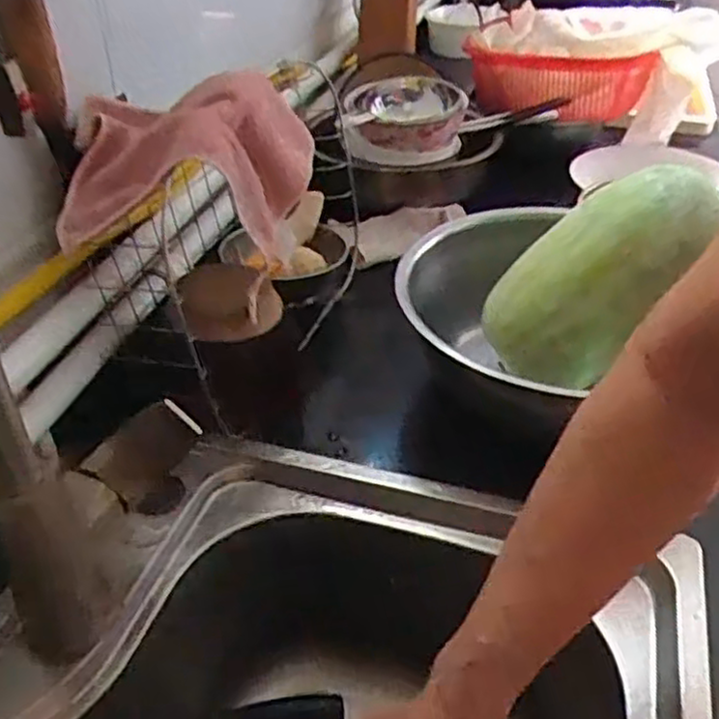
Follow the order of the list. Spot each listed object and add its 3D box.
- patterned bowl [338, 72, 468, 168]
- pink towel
[{"bbox_3d":[0.052,-0.274,0.860,0.137,0.073,0.125,3,38,4],"label":"patterned bowl"},{"bbox_3d":[-0.126,-0.142,0.546,0.163,0.106,0.158,4,38,4],"label":"pink towel"}]

